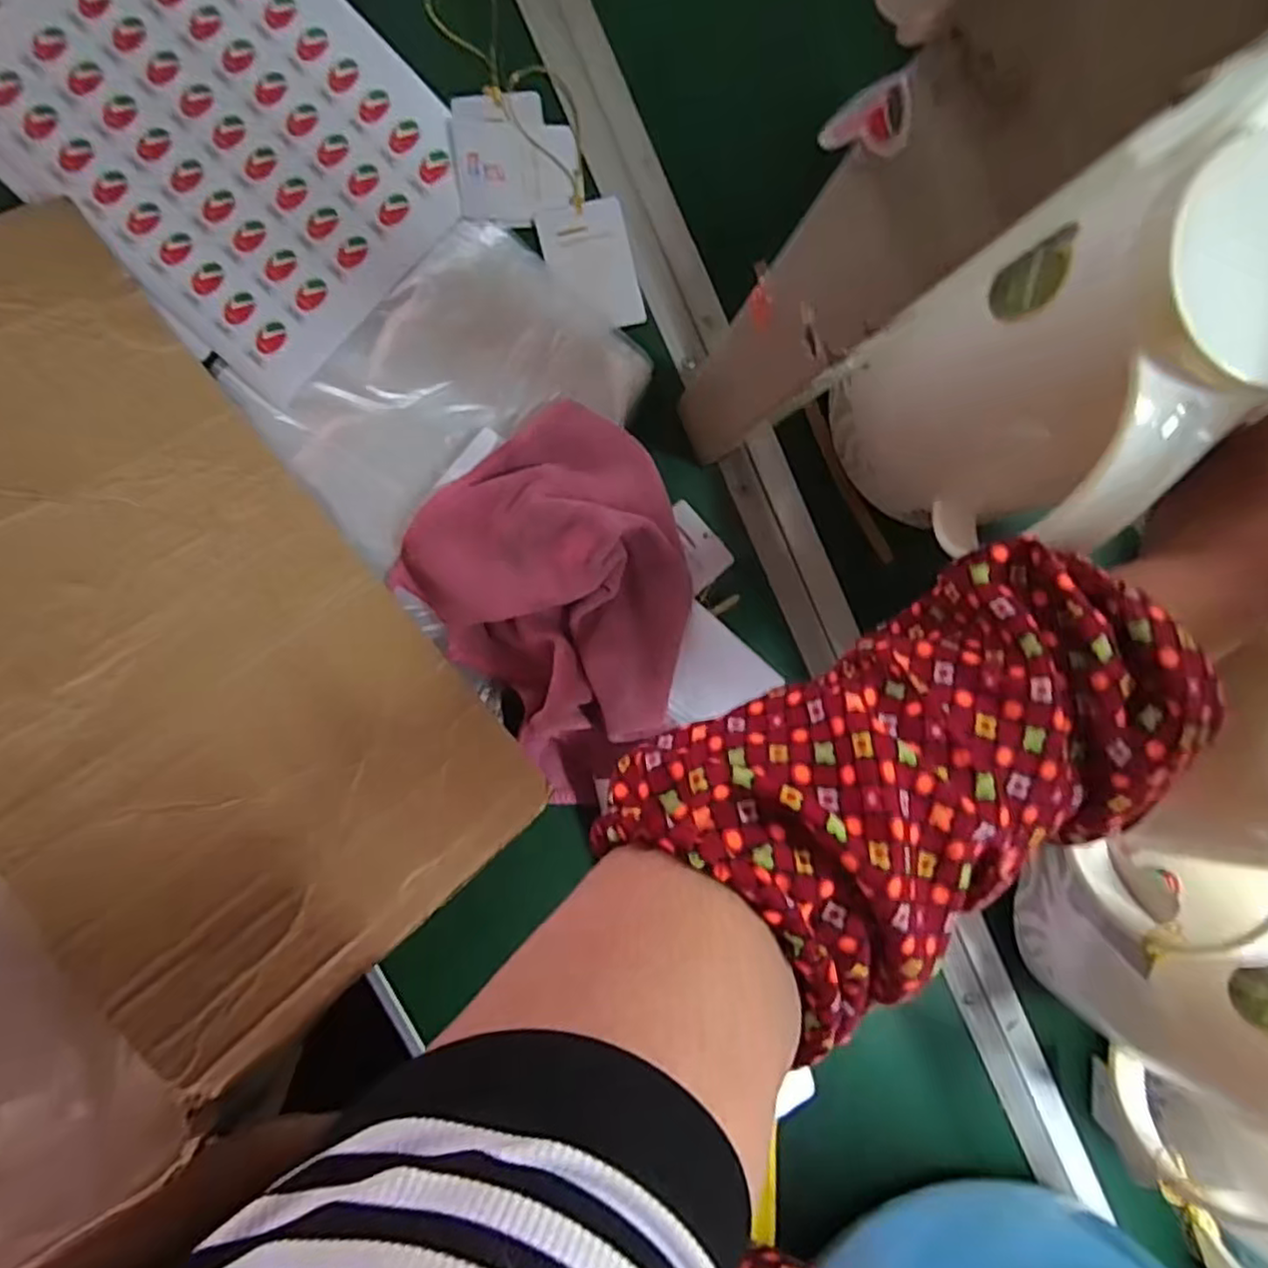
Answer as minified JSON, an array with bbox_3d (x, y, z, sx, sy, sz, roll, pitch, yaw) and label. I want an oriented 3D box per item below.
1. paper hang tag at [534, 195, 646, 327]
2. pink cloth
[{"bbox_3d":[-0.024,-0.220,0.409,0.051,0.009,0.074,-16,99,-5],"label":"paper hang tag"},{"bbox_3d":[-0.035,-0.024,0.408,0.163,0.036,0.186,-39,101,-1],"label":"pink cloth"}]

